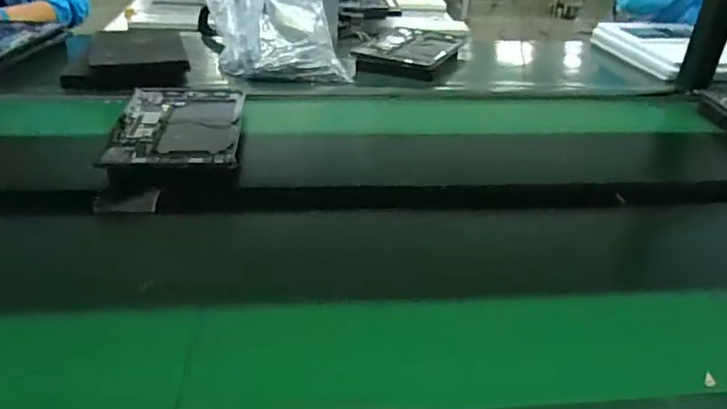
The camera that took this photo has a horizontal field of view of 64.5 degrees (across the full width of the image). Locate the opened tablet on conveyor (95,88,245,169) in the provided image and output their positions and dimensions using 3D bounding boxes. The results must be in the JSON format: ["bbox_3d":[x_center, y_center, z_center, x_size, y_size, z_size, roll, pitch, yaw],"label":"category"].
[{"bbox_3d":[-0.257,-0.114,0.810,0.166,0.010,0.267,-2,33,-8],"label":"opened tablet on conveyor"}]

